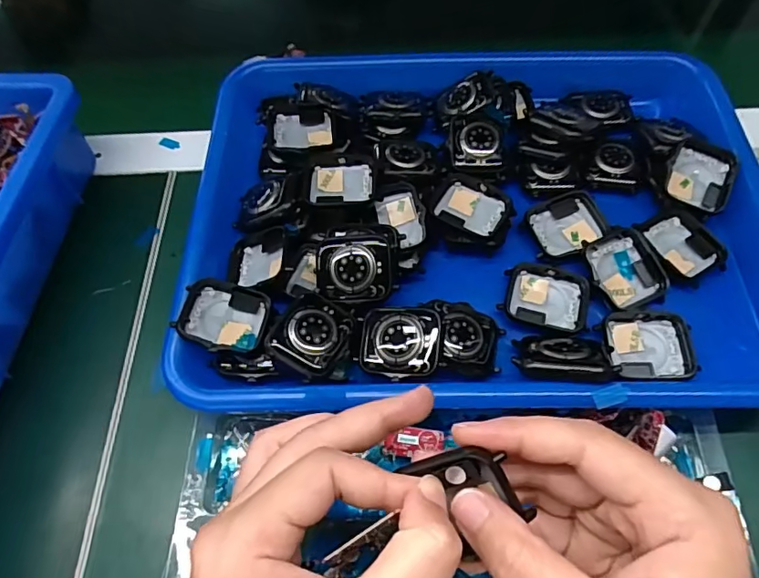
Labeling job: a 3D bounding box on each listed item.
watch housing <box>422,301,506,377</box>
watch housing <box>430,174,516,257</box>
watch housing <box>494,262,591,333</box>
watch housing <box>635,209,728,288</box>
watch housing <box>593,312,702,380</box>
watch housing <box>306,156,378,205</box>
[{"bbox_3d":[0.042,0.026,0.270,0.040,0.013,0.042,17,48,-4],"label":"watch housing"},{"bbox_3d":[0.055,-0.044,0.307,0.044,0.013,0.040,18,62,13],"label":"watch housing"},{"bbox_3d":[0.090,0.005,0.287,0.044,0.009,0.035,12,61,10],"label":"watch housing"},{"bbox_3d":[0.172,-0.025,0.297,0.039,0.009,0.043,-24,64,-13],"label":"watch housing"},{"bbox_3d":[0.137,0.029,0.270,0.045,0.008,0.034,0,60,3],"label":"watch housing"},{"bbox_3d":[-0.022,-0.061,0.310,0.039,0.014,0.032,-1,60,2],"label":"watch housing"}]

